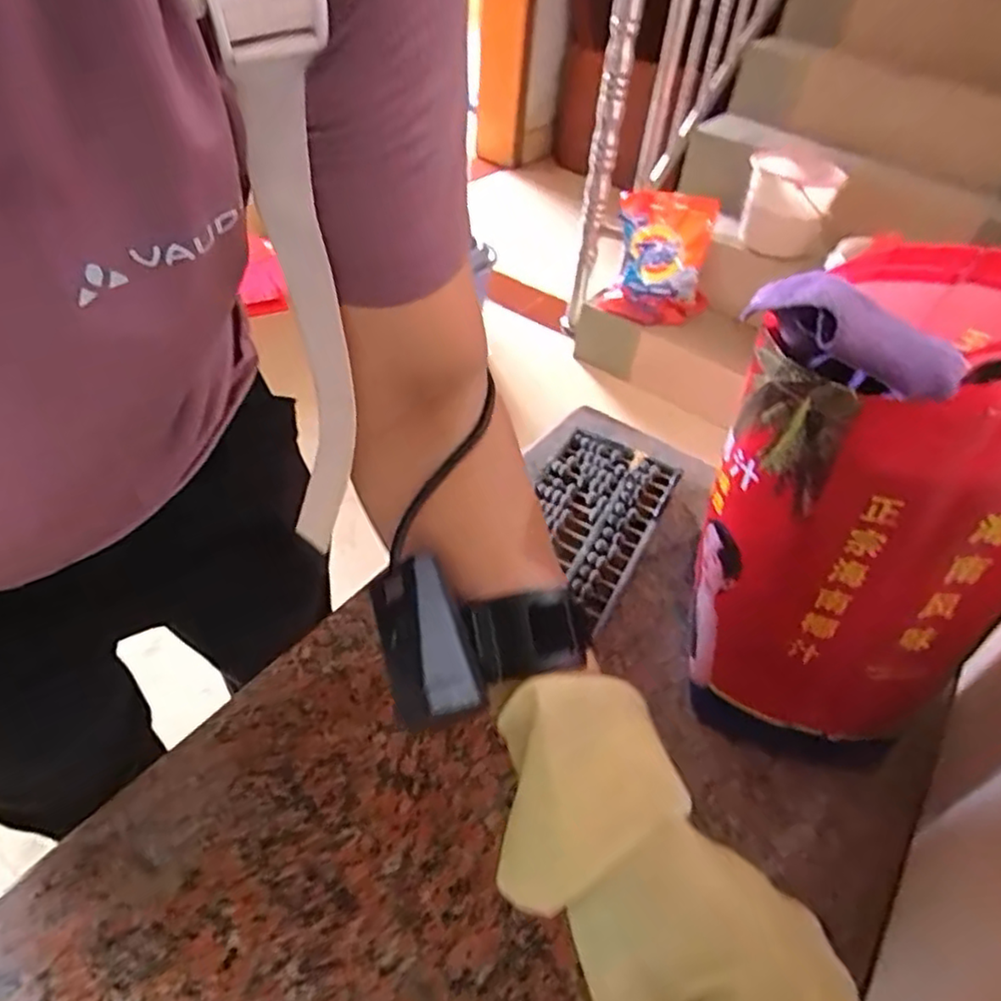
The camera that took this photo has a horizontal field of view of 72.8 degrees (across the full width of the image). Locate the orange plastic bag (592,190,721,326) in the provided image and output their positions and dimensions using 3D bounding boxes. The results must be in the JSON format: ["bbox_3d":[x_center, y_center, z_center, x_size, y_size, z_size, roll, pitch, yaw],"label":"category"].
[{"bbox_3d":[0.430,-0.650,1.841,0.276,0.303,0.157,17,45,10],"label":"orange plastic bag"}]

